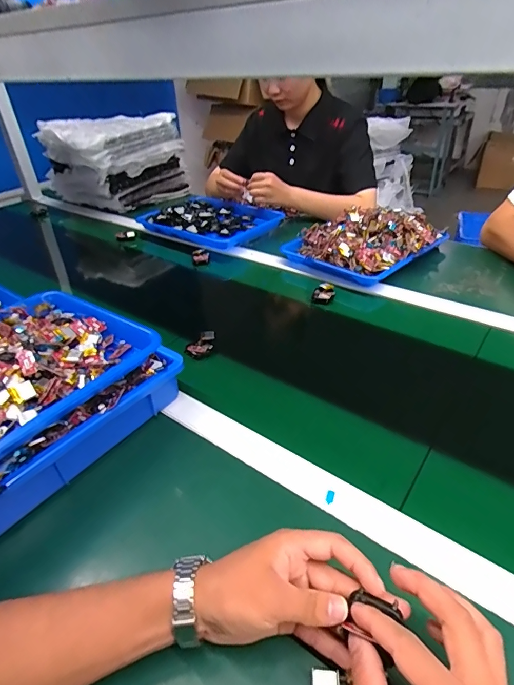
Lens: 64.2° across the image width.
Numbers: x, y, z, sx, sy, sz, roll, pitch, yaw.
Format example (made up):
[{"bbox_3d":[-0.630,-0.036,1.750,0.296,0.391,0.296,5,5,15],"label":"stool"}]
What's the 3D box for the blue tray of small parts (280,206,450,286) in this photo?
[{"bbox_3d":[0.230,-0.233,0.889,0.255,0.071,0.277,29,47,37],"label":"blue tray of small parts"}]

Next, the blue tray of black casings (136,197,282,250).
[{"bbox_3d":[-0.113,-0.323,1.070,0.300,0.044,0.267,28,46,36],"label":"blue tray of black casings"}]

